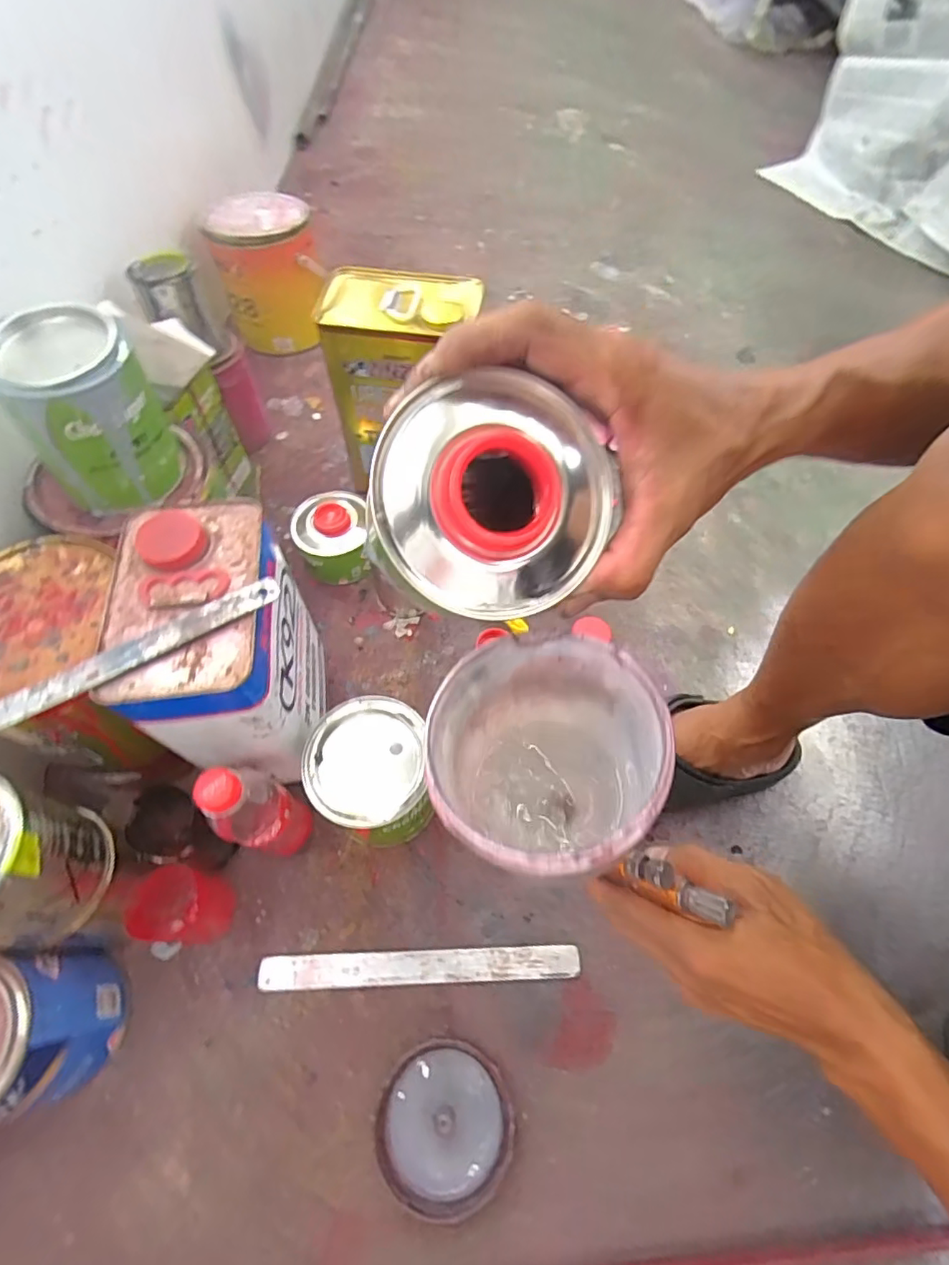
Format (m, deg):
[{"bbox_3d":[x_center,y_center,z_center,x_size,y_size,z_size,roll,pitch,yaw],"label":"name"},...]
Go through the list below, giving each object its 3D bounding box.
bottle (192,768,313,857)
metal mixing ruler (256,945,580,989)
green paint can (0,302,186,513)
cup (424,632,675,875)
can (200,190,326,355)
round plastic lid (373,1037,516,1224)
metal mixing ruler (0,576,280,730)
[{"bbox_3d":[-0.177,0.153,0.463,0.049,0.181,0.056,24,63,10],"label":"bottle"},{"bbox_3d":[-0.048,0.300,0.495,0.283,0.004,0.025,0,62,-3],"label":"metal mixing ruler"},{"bbox_3d":[-0.322,-0.184,0.463,0.104,0.122,0.087,-36,69,-18],"label":"green paint can"},{"bbox_3d":[0.028,0.065,0.262,0.095,0.116,0.095,1,62,-2],"label":"cup"},{"bbox_3d":[-0.329,-0.577,0.893,0.153,0.187,0.168,-17,64,-12],"label":"can"},{"bbox_3d":[-0.023,0.385,0.433,0.101,0.029,0.103,1,62,-2],"label":"round plastic lid"},{"bbox_3d":[-0.225,0.013,0.368,0.196,0.005,0.020,-29,71,-16],"label":"metal mixing ruler"}]

